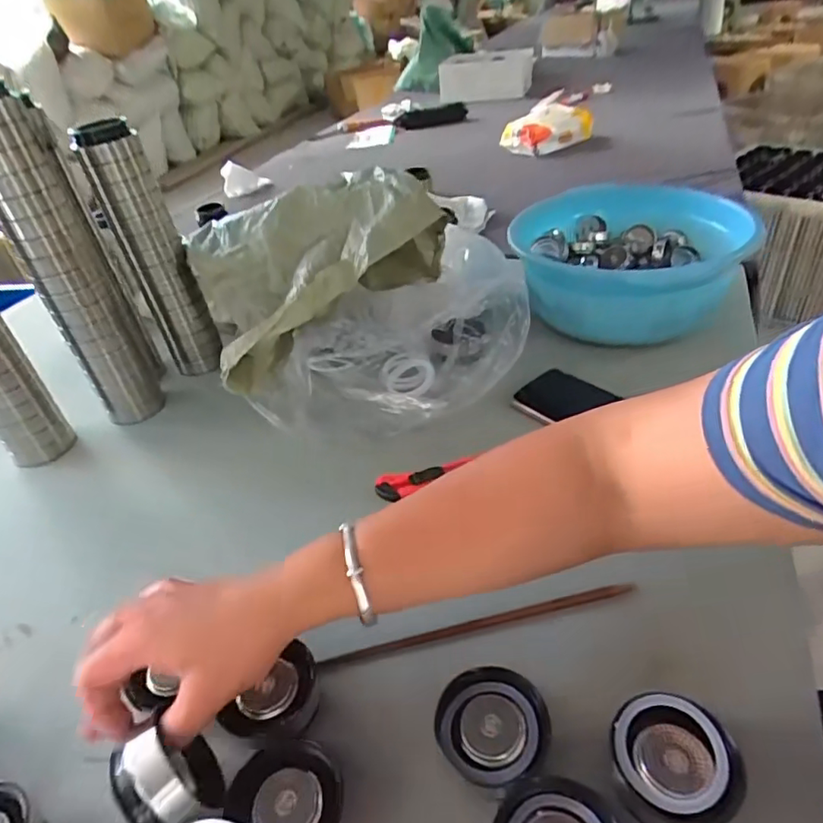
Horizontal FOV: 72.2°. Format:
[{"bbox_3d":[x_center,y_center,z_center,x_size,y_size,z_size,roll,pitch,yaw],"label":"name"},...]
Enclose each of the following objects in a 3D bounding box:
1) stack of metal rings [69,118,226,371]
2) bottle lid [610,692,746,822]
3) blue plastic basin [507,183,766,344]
[{"bbox_3d":[-0.306,-0.182,0.681,0.069,0.296,0.051,-26,41,-23],"label":"stack of metal rings"},{"bbox_3d":[0.148,0.205,0.323,0.064,0.040,0.064,-5,37,4],"label":"bottle lid"},{"bbox_3d":[0.270,-0.186,0.723,0.263,0.120,0.275,-5,37,4],"label":"blue plastic basin"}]

